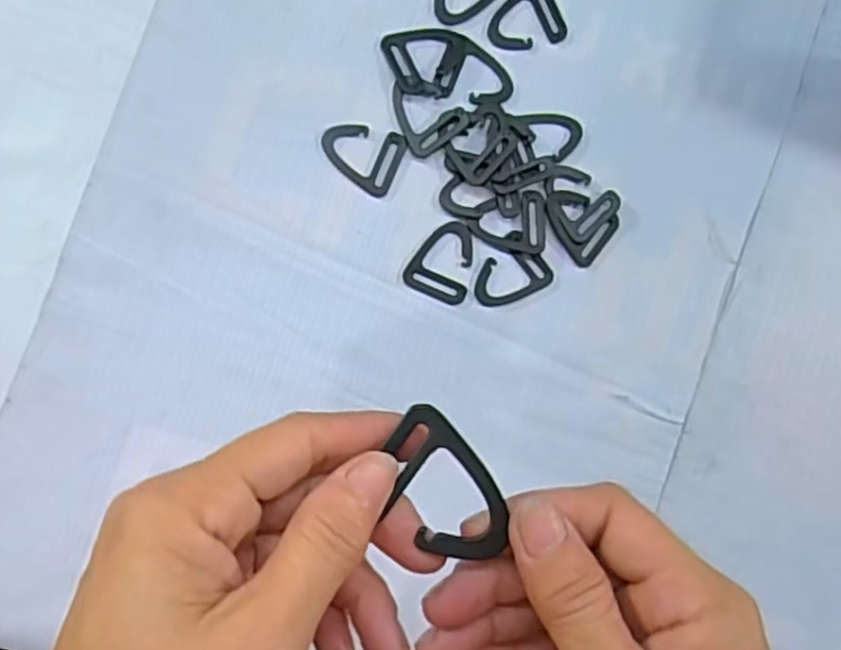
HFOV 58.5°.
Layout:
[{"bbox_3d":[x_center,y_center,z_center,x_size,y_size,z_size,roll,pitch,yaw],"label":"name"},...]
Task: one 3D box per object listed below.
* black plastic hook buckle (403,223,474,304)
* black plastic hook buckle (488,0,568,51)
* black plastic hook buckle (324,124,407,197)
[{"bbox_3d":[0.014,-0.036,0.417,0.035,0.004,0.044,25,87,-7],"label":"black plastic hook buckle"},{"bbox_3d":[0.059,-0.172,0.426,0.043,0.004,0.036,-28,93,-7],"label":"black plastic hook buckle"},{"bbox_3d":[-0.033,-0.093,0.409,0.043,0.004,0.036,22,87,-7],"label":"black plastic hook buckle"}]

